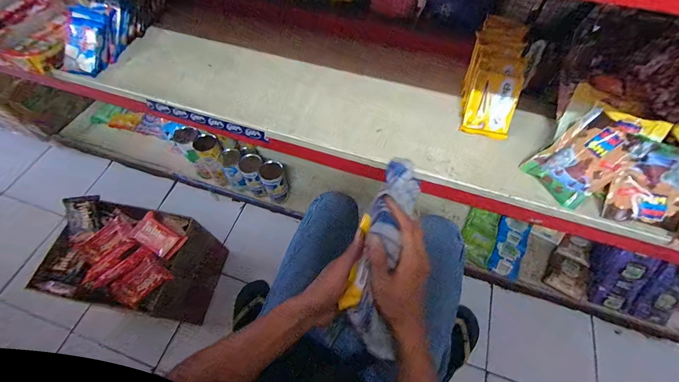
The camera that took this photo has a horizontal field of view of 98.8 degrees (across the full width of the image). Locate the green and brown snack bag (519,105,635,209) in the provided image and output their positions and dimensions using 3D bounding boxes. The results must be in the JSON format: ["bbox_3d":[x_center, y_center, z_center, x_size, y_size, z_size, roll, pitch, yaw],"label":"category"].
[{"bbox_3d":[0.447,-0.057,0.533,0.112,0.157,0.046,48,25,8],"label":"green and brown snack bag"}]

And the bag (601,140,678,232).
[{"bbox_3d":[0.536,-0.014,0.500,0.109,0.142,0.040,9,16,26],"label":"bag"}]

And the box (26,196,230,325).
[{"bbox_3d":[-0.562,0.204,0.827,0.345,0.279,0.257,15,62,8],"label":"box"}]

